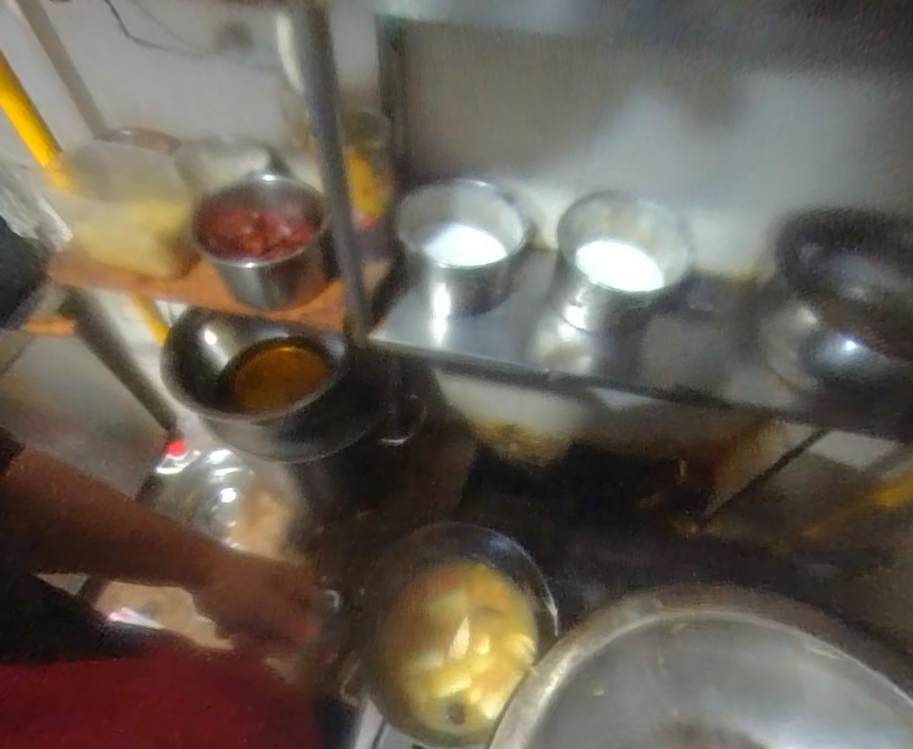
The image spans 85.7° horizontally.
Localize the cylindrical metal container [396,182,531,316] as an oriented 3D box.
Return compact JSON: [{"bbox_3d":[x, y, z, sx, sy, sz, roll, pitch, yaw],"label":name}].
[{"bbox_3d":[0.005,-0.191,0.738,0.186,0.112,0.178,3,55,-1],"label":"cylindrical metal container"}]

